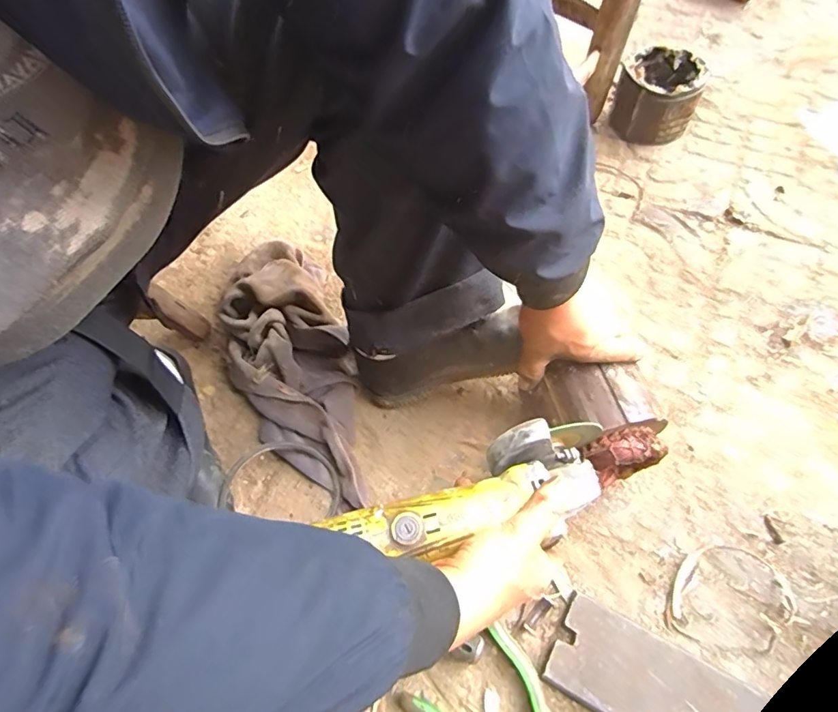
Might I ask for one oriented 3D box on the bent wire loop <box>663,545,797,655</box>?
[{"bbox_3d":[0.317,0.248,0.513,0.112,0.004,0.107,-2,61,3],"label":"bent wire loop"}]

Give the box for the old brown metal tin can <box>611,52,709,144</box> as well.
[{"bbox_3d":[0.384,-0.412,0.811,0.111,0.099,0.114,-2,61,3],"label":"old brown metal tin can"}]

